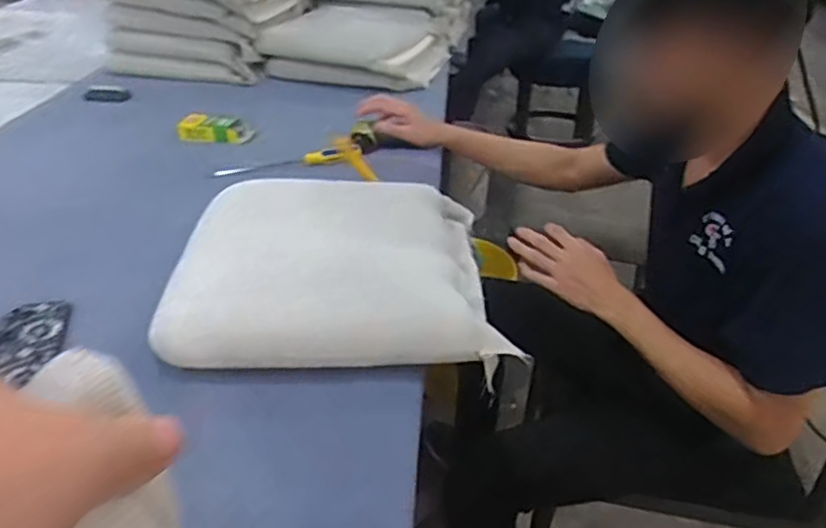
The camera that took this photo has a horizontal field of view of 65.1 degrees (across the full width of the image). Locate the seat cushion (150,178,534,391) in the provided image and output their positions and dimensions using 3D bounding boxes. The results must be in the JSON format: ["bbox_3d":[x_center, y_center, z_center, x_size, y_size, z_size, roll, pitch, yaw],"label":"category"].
[{"bbox_3d":[-0.107,-0.005,0.929,0.436,0.088,0.409,0,33,-2],"label":"seat cushion"}]

